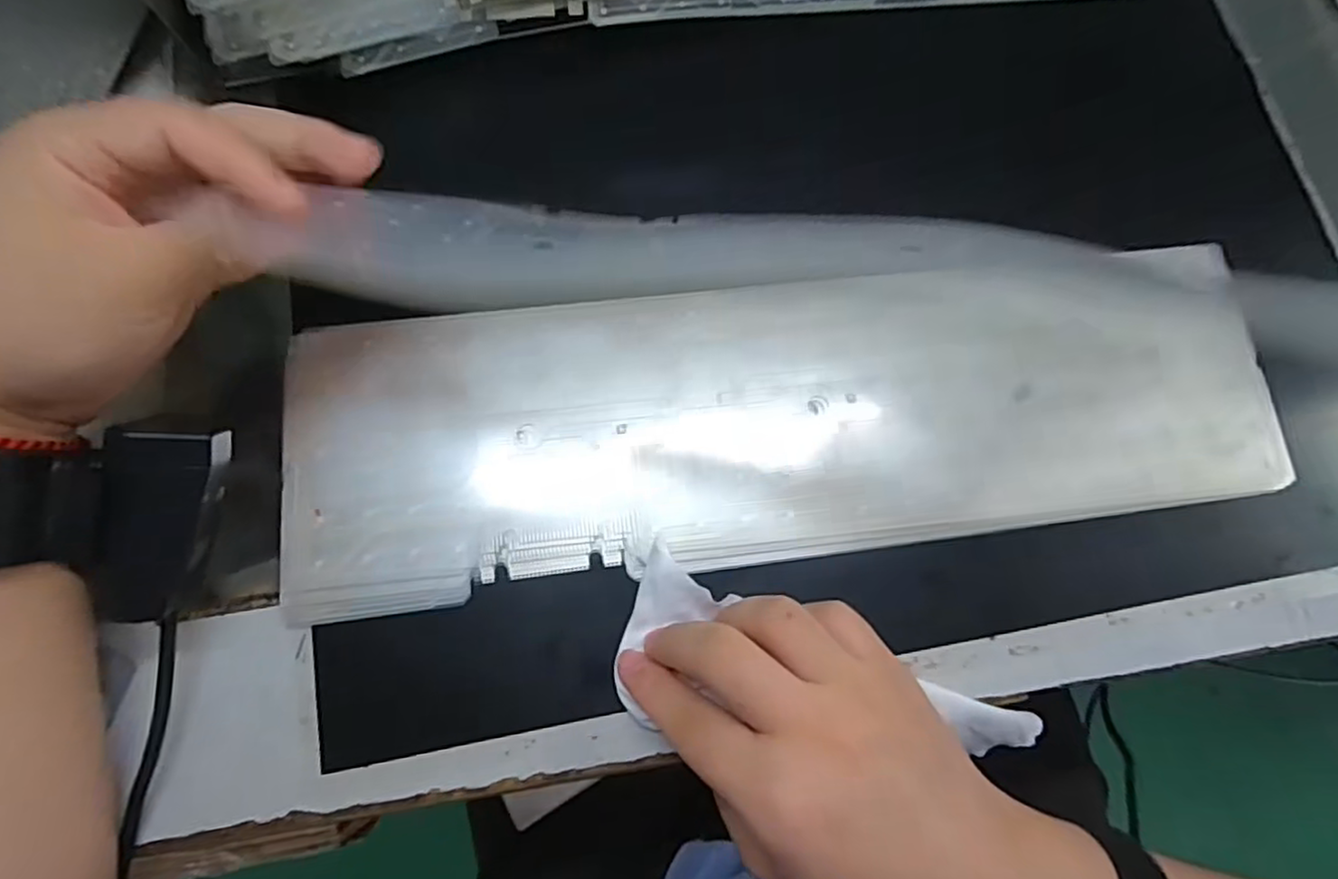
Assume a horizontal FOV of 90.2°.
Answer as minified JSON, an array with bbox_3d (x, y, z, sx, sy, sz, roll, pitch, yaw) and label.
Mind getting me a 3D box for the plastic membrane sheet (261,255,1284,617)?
[{"bbox_3d":[0.044,-0.008,0.285,0.407,0.007,0.118,-6,80,-1],"label":"plastic membrane sheet"}]

